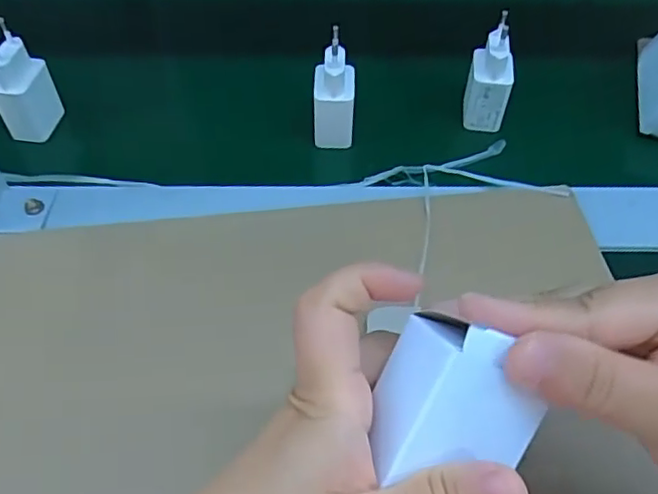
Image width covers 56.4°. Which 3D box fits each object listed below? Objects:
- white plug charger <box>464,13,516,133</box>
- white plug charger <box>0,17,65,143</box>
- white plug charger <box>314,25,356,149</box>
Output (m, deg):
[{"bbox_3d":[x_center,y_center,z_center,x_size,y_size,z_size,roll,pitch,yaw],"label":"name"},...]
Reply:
[{"bbox_3d":[0.117,-0.118,0.438,0.033,0.068,0.036,8,55,1],"label":"white plug charger"},{"bbox_3d":[-0.213,-0.112,0.426,0.026,0.075,0.038,8,55,1],"label":"white plug charger"},{"bbox_3d":[0.004,-0.106,0.425,0.028,0.072,0.033,0,55,-4],"label":"white plug charger"}]

